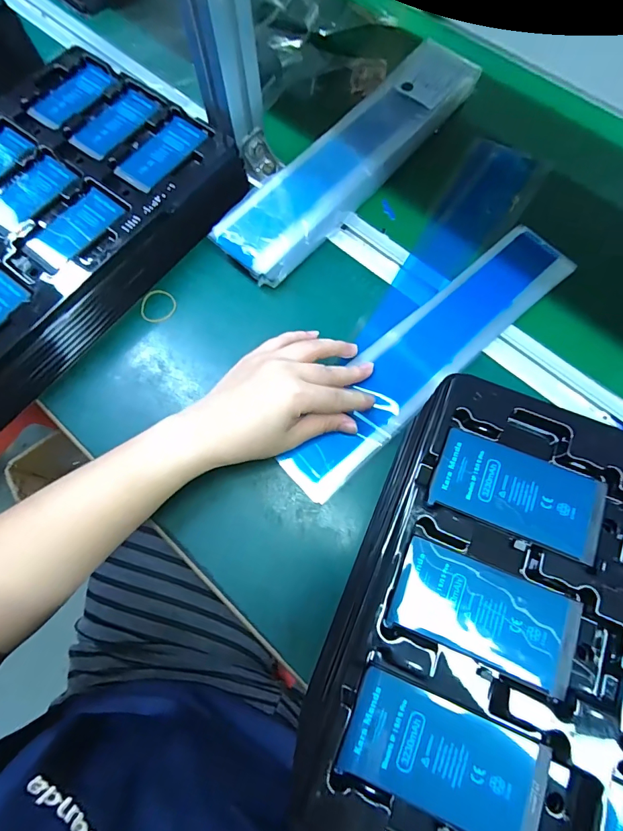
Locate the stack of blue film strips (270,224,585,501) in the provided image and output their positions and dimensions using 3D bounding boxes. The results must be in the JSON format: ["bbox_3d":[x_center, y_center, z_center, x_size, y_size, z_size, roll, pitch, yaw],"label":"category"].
[{"bbox_3d":[0.107,-0.057,0.367,0.068,0.007,0.326,43,78,13],"label":"stack of blue film strips"}]

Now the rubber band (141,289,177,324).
[{"bbox_3d":[-0.145,-0.103,0.393,0.033,0.004,0.034,0,73,1],"label":"rubber band"}]

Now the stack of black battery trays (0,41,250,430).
[{"bbox_3d":[-0.251,-0.179,0.392,0.239,0.057,0.335,37,77,12],"label":"stack of black battery trays"}]

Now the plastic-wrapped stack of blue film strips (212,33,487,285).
[{"bbox_3d":[0.045,-0.261,0.422,0.072,0.033,0.335,40,78,12],"label":"plastic-wrapped stack of blue film strips"}]

